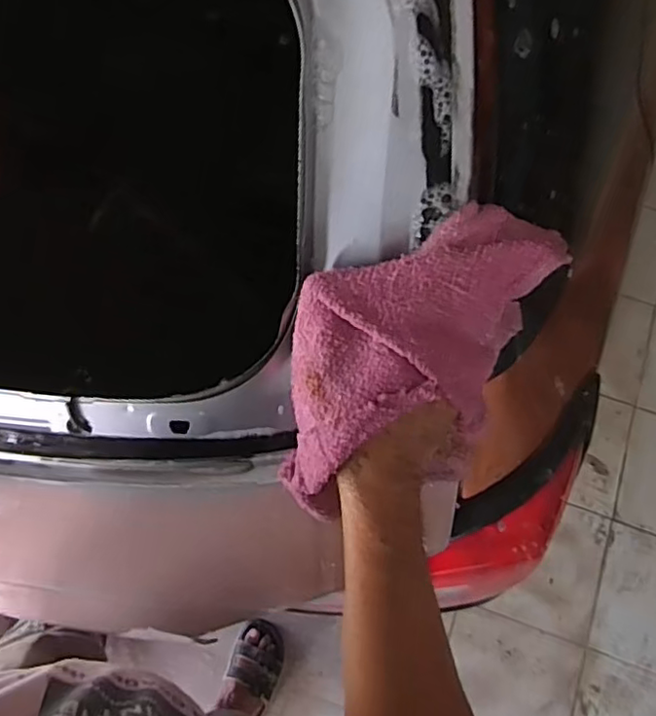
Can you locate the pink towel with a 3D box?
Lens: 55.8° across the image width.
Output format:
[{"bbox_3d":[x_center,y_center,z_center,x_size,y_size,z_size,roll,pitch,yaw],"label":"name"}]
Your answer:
[{"bbox_3d":[0.054,0.005,0.397,0.195,0.113,0.122,-22,74,-8],"label":"pink towel"}]

